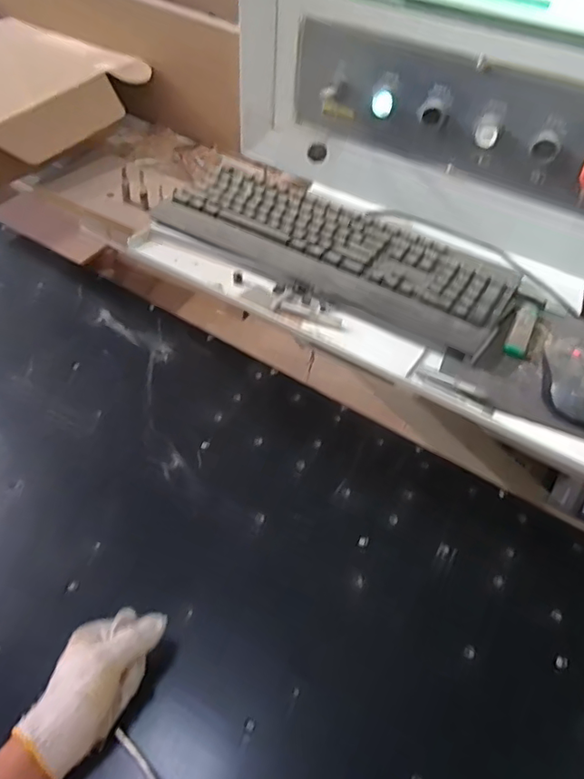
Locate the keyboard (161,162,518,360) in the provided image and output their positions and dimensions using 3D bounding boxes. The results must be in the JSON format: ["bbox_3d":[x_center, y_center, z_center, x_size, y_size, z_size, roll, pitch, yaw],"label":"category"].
[{"bbox_3d":[0.050,-0.182,0.689,0.444,0.029,0.157,29,53,18],"label":"keyboard"}]

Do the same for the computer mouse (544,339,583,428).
[{"bbox_3d":[0.294,-0.019,0.565,0.065,0.032,0.125,21,51,13],"label":"computer mouse"}]

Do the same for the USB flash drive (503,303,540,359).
[{"bbox_3d":[0.257,-0.067,0.615,0.023,0.007,0.090,24,52,15],"label":"USB flash drive"}]

